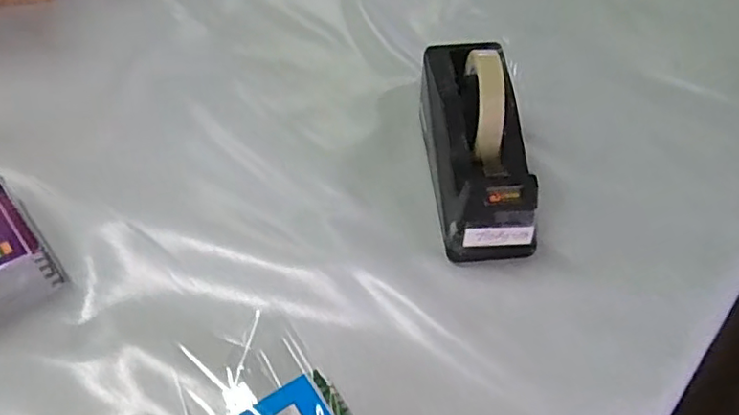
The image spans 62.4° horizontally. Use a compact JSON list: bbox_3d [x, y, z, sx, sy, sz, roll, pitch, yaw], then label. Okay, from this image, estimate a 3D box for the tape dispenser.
[{"bbox_3d":[0.095,-0.066,0.554,0.078,0.122,0.202,-4,50,-3],"label":"tape dispenser"}]

